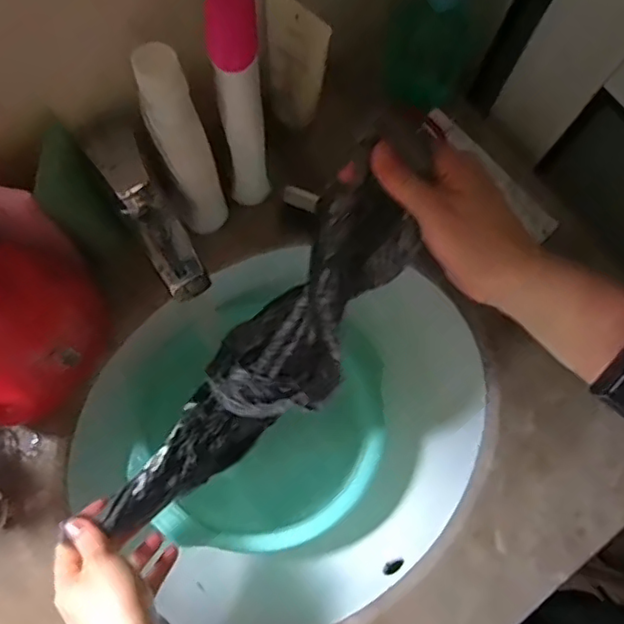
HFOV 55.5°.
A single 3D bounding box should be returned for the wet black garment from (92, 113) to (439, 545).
[{"bbox_3d":[-0.028,0.034,0.450,0.084,0.106,0.359,43,114,9],"label":"wet black garment"}]

